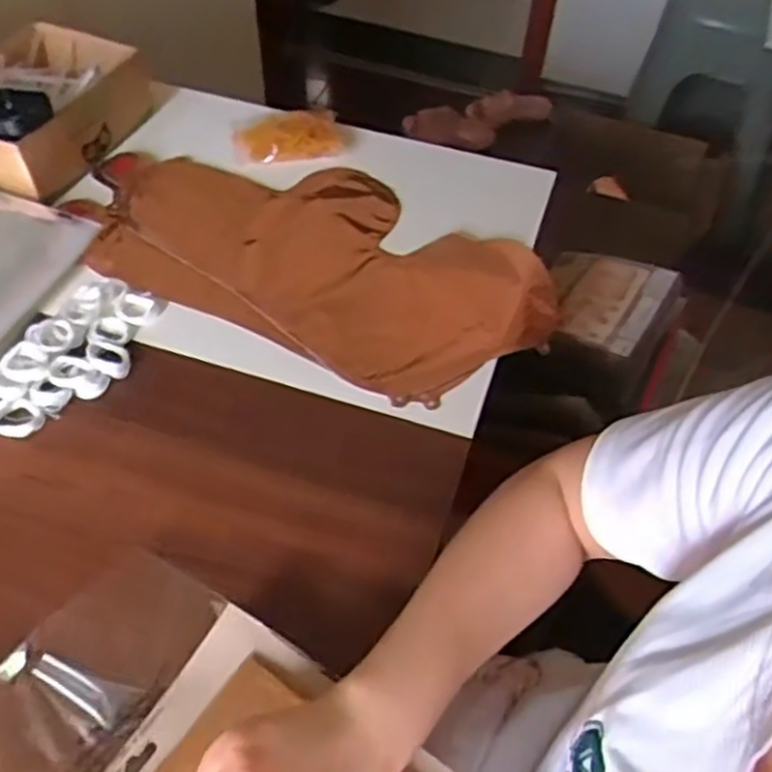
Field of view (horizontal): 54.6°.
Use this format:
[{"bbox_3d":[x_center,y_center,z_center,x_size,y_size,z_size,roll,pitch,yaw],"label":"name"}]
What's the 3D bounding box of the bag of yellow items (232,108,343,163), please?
[{"bbox_3d":[-0.098,-0.248,0.754,0.105,0.031,0.052,-11,54,-11],"label":"bag of yellow items"}]

